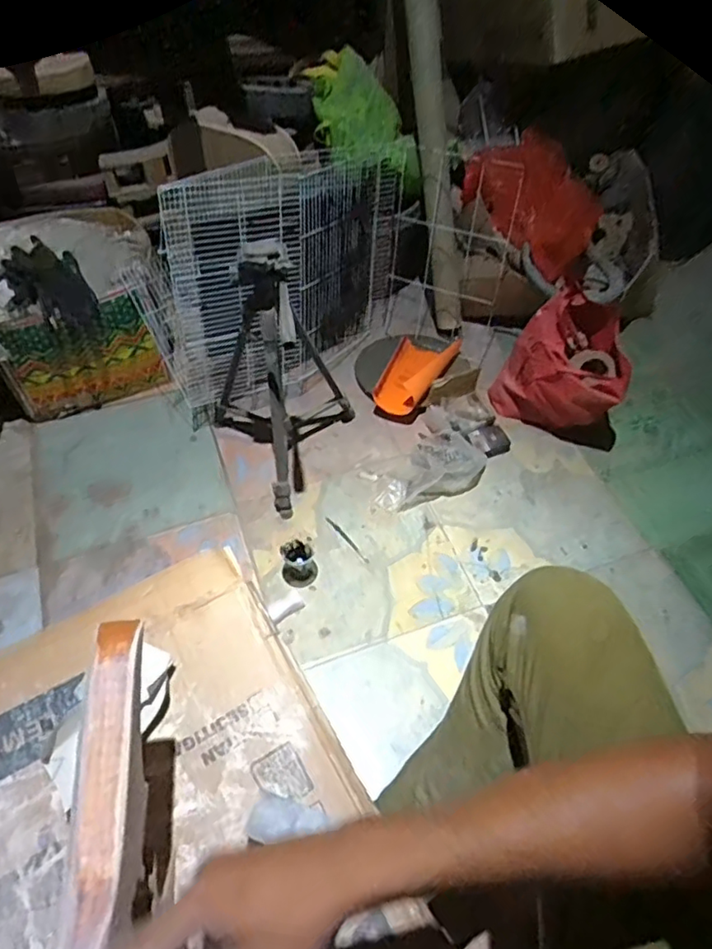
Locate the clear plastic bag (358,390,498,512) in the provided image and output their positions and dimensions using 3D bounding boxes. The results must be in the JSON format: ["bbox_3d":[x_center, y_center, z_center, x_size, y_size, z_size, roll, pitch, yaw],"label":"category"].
[{"bbox_3d":[0.193,-0.065,1.376,0.354,0.133,0.197,-27,59,-20],"label":"clear plastic bag"}]

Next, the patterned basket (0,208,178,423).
[{"bbox_3d":[-0.679,-0.389,1.461,0.418,0.325,0.340,-20,57,-16],"label":"patterned basket"}]

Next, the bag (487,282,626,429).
[{"bbox_3d":[0.482,-0.239,1.395,0.274,0.293,0.164,34,60,21],"label":"bag"}]

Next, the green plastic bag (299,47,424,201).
[{"bbox_3d":[0.016,-0.894,1.515,0.224,0.186,0.401,-8,54,-8],"label":"green plastic bag"}]

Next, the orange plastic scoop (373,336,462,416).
[{"bbox_3d":[0.155,-0.274,1.539,0.154,0.090,0.308,19,55,12],"label":"orange plastic scoop"}]

